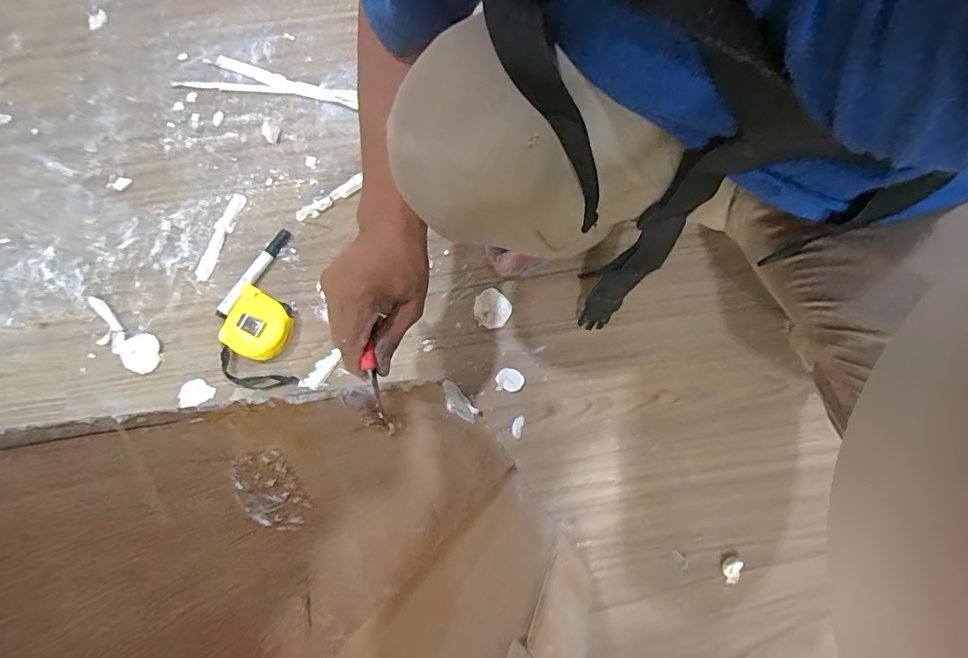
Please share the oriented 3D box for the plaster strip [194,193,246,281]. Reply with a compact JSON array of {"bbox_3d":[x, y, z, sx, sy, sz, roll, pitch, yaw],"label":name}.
[{"bbox_3d":[-0.361,-0.126,0.660,0.023,0.008,0.130,17,76,5],"label":"plaster strip"}]

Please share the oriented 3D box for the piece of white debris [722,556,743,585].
[{"bbox_3d":[0.276,0.269,0.539,0.019,0.010,0.028,14,75,4],"label":"piece of white debris"}]

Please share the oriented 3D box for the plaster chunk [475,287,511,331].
[{"bbox_3d":[0.010,-0.026,0.623,0.048,0.004,0.046,0,75,0],"label":"plaster chunk"}]

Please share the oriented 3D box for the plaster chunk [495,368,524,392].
[{"bbox_3d":[0.032,0.063,0.600,0.033,0.005,0.028,3,75,1],"label":"plaster chunk"}]

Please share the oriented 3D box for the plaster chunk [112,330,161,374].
[{"bbox_3d":[-0.444,0.029,0.616,0.057,0.007,0.051,-1,75,0],"label":"plaster chunk"}]

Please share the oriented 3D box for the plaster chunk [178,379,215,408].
[{"bbox_3d":[-0.360,0.079,0.605,0.040,0.010,0.033,-10,75,-2],"label":"plaster chunk"}]

